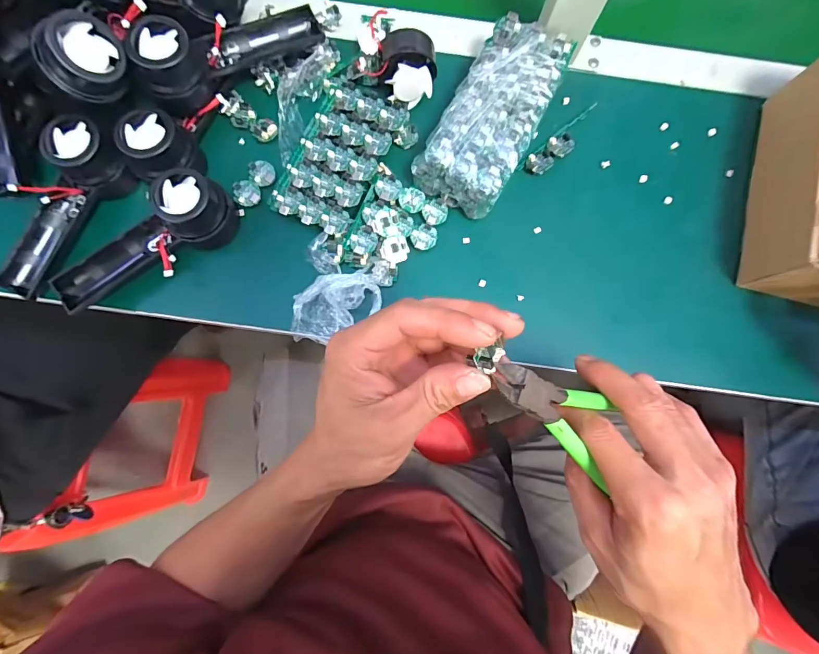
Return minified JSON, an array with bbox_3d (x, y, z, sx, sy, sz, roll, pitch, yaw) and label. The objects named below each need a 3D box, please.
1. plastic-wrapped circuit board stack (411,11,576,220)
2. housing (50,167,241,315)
[{"bbox_3d":[0.077,-0.191,0.366,0.083,0.044,0.169,30,82,3],"label":"plastic-wrapped circuit board stack"},{"bbox_3d":[-0.227,-0.069,0.346,0.164,0.053,0.058,-39,85,-7],"label":"housing"}]

